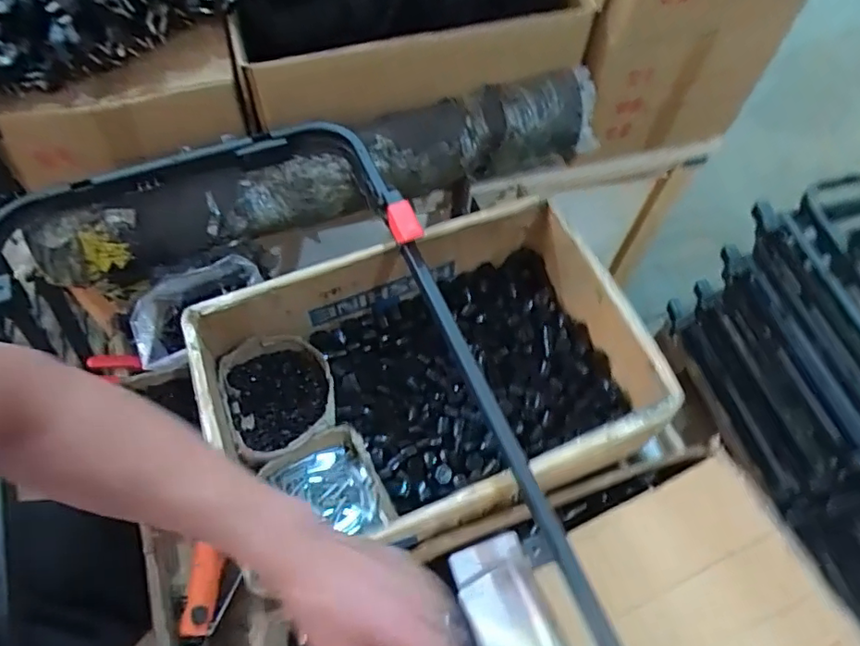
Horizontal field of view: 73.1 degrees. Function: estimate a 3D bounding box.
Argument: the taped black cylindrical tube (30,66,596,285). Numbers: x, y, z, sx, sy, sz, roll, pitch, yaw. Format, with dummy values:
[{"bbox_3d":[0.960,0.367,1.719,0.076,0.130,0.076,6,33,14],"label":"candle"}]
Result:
[{"bbox_3d":[-0.124,-0.219,0.865,0.847,0.114,0.150,-24,64,-15],"label":"taped black cylindrical tube"}]

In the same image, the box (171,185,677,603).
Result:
[{"bbox_3d":[0.008,0.079,0.754,0.551,0.163,0.357,-17,62,-12],"label":"box"}]

